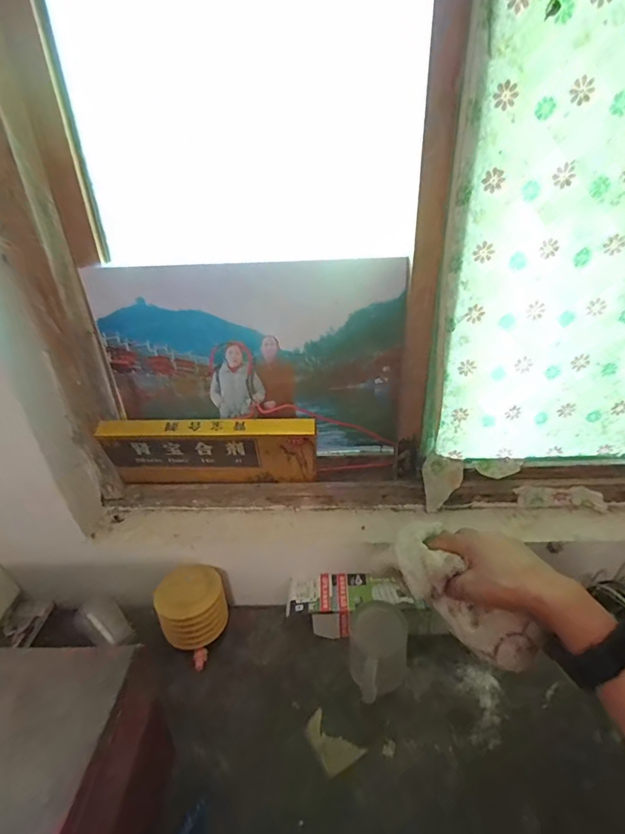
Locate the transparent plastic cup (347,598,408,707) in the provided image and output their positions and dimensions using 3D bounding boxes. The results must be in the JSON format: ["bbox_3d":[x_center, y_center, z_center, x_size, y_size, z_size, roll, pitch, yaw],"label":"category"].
[{"bbox_3d":[0.085,0.313,0.577,0.075,0.102,0.099,4,34,9],"label":"transparent plastic cup"}]

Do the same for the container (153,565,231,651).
[{"bbox_3d":[-0.172,0.277,0.645,0.094,0.084,0.089,-16,36,-20],"label":"container"}]

